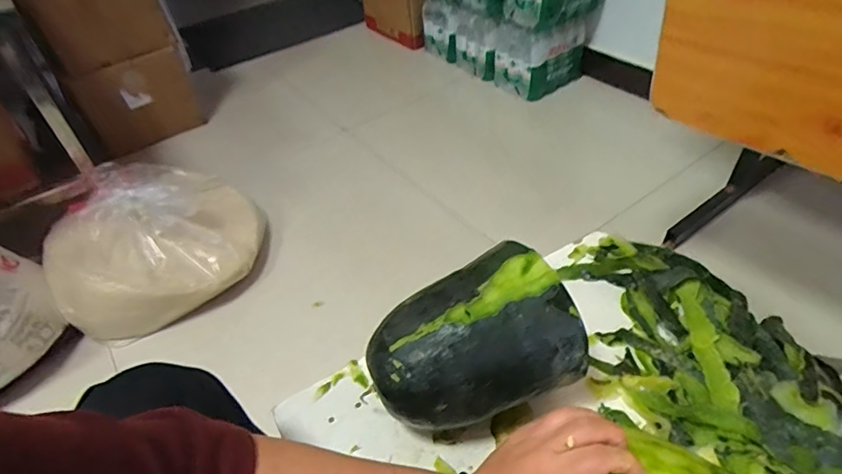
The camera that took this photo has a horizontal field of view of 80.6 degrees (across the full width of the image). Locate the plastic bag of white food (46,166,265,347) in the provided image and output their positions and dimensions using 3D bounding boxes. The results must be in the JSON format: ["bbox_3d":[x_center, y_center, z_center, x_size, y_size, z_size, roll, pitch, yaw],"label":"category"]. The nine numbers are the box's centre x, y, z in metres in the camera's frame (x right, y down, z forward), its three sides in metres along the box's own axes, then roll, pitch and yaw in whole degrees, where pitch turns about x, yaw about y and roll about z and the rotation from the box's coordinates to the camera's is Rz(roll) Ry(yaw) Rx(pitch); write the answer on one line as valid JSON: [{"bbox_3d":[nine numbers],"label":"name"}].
[{"bbox_3d":[-0.623,-0.017,1.161,0.446,0.205,0.414,-30,50,-22],"label":"plastic bag of white food"}]

